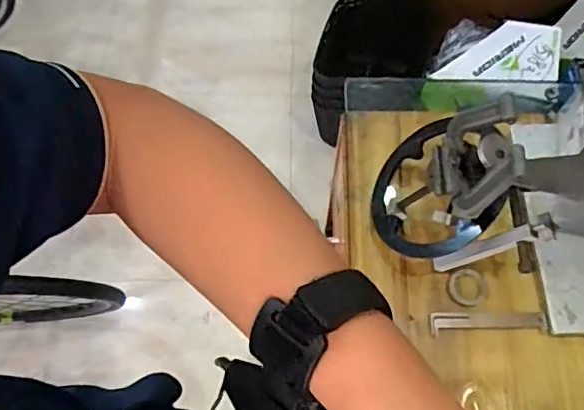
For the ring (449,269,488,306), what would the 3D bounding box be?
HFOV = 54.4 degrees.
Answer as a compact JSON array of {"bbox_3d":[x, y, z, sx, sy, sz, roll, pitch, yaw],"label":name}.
[{"bbox_3d":[0.211,0.099,0.681,0.044,0.007,0.043,0,65,-1],"label":"ring"}]

